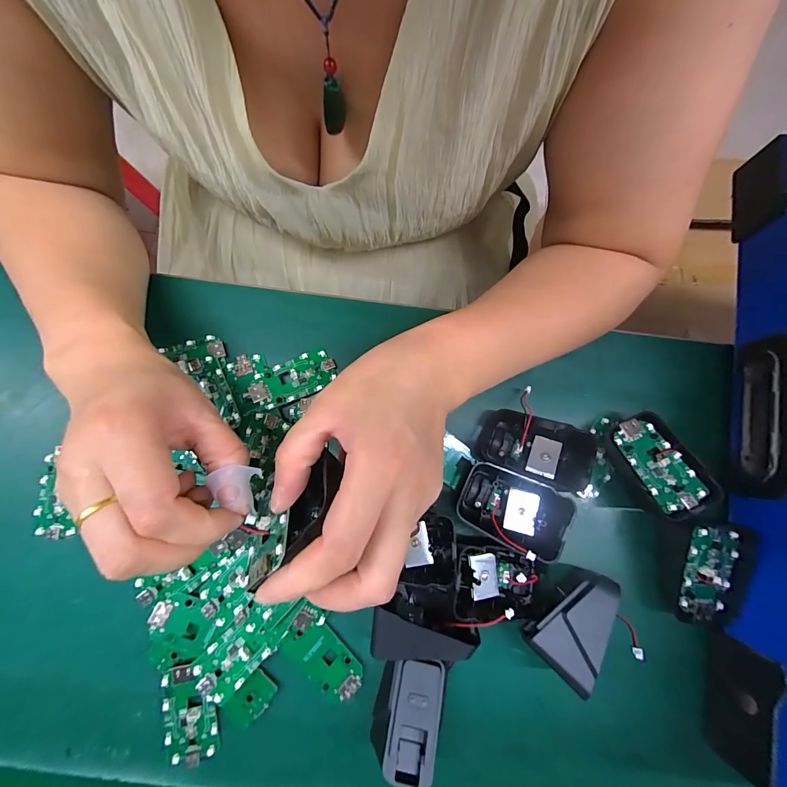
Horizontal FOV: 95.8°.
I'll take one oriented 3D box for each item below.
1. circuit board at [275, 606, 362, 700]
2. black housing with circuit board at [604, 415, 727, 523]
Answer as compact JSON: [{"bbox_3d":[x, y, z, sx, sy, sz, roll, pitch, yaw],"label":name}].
[{"bbox_3d":[-0.047,0.177,0.240,0.059,0.008,0.034,41,80,6],"label":"circuit board"},{"bbox_3d":[0.184,0.050,0.249,0.044,0.017,0.072,-24,65,8],"label":"black housing with circuit board"}]

